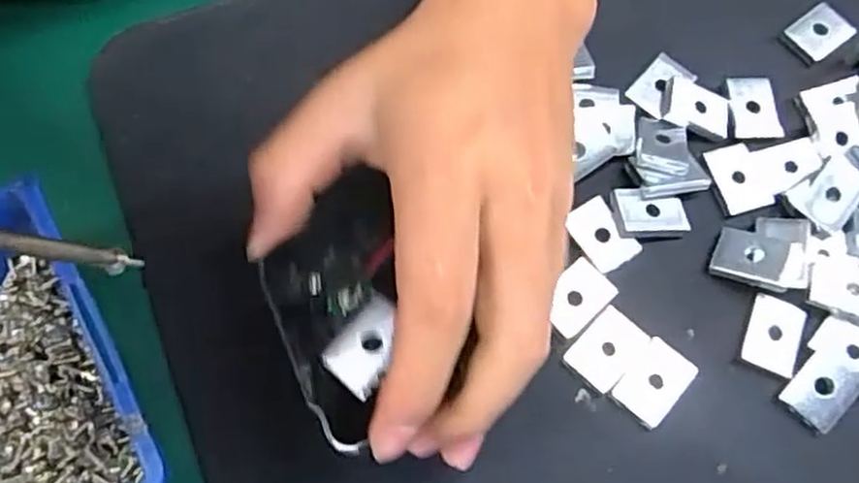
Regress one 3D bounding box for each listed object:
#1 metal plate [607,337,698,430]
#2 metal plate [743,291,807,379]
[{"bbox_3d":[0.081,0.051,0.259,0.019,0.004,0.028,40,80,16],"label":"metal plate"},{"bbox_3d":[0.129,0.035,0.269,0.019,0.004,0.027,19,71,19],"label":"metal plate"}]

